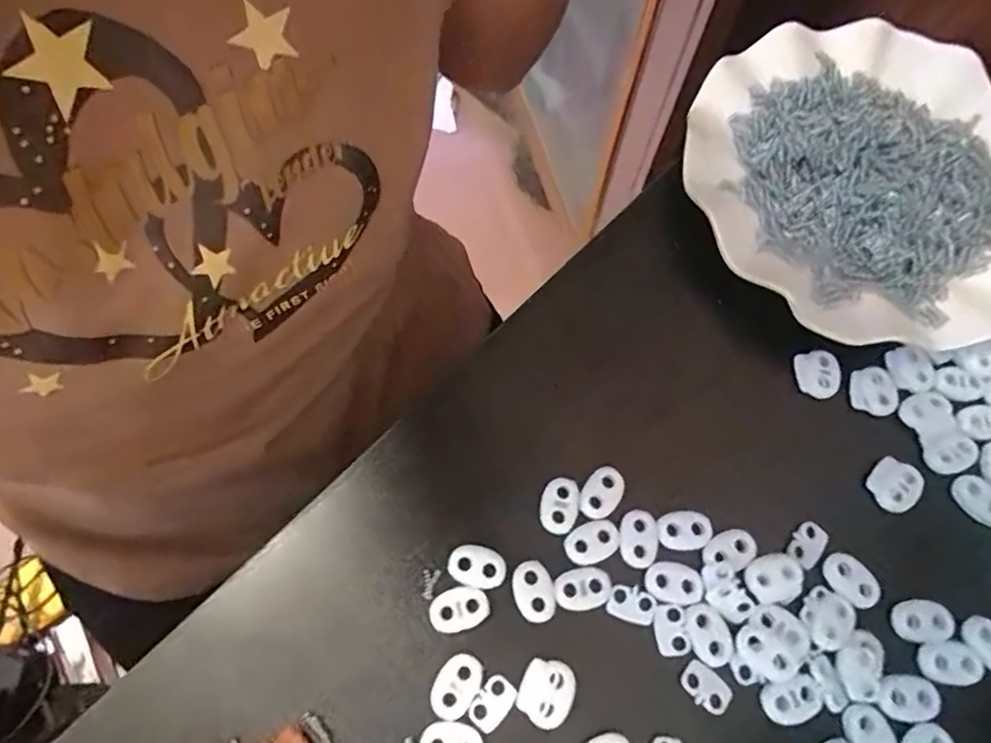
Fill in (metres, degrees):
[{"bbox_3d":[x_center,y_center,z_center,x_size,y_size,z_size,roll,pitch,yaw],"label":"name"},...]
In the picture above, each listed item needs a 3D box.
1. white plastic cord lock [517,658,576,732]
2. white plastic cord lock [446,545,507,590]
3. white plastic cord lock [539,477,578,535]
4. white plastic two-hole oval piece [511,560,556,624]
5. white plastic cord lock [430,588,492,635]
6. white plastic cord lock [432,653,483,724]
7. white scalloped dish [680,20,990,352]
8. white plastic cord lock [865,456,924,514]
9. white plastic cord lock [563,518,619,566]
[{"bbox_3d":[0.019,0.119,0.219,0.019,0.004,0.023,25,69,7],"label":"white plastic cord lock"},{"bbox_3d":[-0.007,0.077,0.234,0.023,0.004,0.015,13,68,3],"label":"white plastic cord lock"},{"bbox_3d":[0.027,0.055,0.243,0.015,0.004,0.023,12,68,3],"label":"white plastic cord lock"},{"bbox_3d":[0.015,0.086,0.232,0.015,0.004,0.022,-12,69,-7],"label":"white plastic two-hole oval piece"},{"bbox_3d":[-0.014,0.092,0.229,0.022,0.004,0.015,-18,70,-9],"label":"white plastic cord lock"},{"bbox_3d":[-0.014,0.117,0.219,0.015,0.004,0.022,30,70,9],"label":"white plastic cord lock"},{"bbox_3d":[0.191,-0.102,0.292,0.193,0.022,0.179,0,70,-1],"label":"white scalloped dish"},{"bbox_3d":[0.169,0.047,0.250,0.019,0.007,0.018,-40,75,-16],"label":"white plastic cord lock"},{"bbox_3d":[0.039,0.069,0.239,0.022,0.004,0.015,-28,72,-13],"label":"white plastic cord lock"}]

